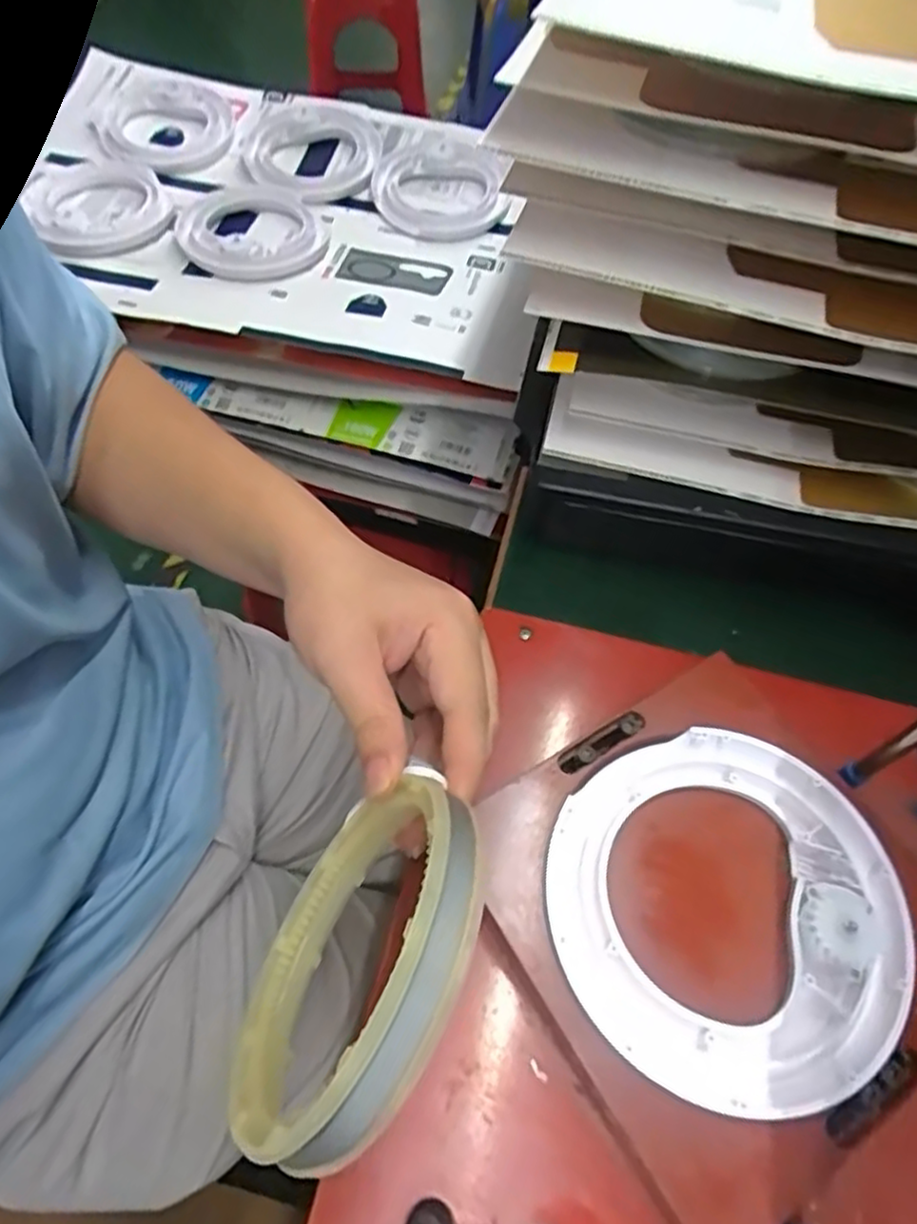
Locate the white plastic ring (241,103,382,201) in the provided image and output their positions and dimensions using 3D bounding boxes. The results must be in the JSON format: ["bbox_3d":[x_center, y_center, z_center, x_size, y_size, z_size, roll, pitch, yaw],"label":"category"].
[{"bbox_3d":[-0.143,-0.453,0.690,0.125,0.018,0.125,1,76,-5],"label":"white plastic ring"}]

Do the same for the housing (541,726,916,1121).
[{"bbox_3d":[0.103,0.109,0.267,0.133,0.013,0.133,1,58,-2],"label":"housing"}]

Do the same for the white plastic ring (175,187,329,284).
[{"bbox_3d":[-0.186,-0.347,0.633,0.132,0.022,0.148,7,58,2],"label":"white plastic ring"}]

